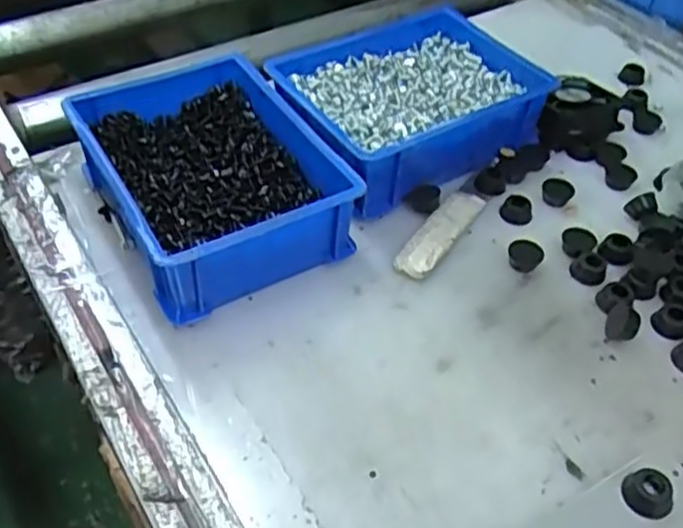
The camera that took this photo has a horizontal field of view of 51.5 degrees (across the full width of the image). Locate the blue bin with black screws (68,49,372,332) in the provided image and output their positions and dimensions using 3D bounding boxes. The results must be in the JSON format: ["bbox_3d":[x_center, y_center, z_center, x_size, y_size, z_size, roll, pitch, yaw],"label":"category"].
[{"bbox_3d":[-0.096,-0.065,0.513,0.145,0.065,0.200,-23,52,-23],"label":"blue bin with black screws"}]

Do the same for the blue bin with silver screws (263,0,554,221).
[{"bbox_3d":[0.053,-0.131,0.583,0.207,0.061,0.159,-29,54,-27],"label":"blue bin with silver screws"}]

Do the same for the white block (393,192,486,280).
[{"bbox_3d":[0.073,-0.024,0.522,0.028,0.009,0.098,27,51,21],"label":"white block"}]

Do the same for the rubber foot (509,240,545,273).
[{"bbox_3d":[0.132,-0.006,0.507,0.024,0.015,0.021,15,48,12],"label":"rubber foot"}]

